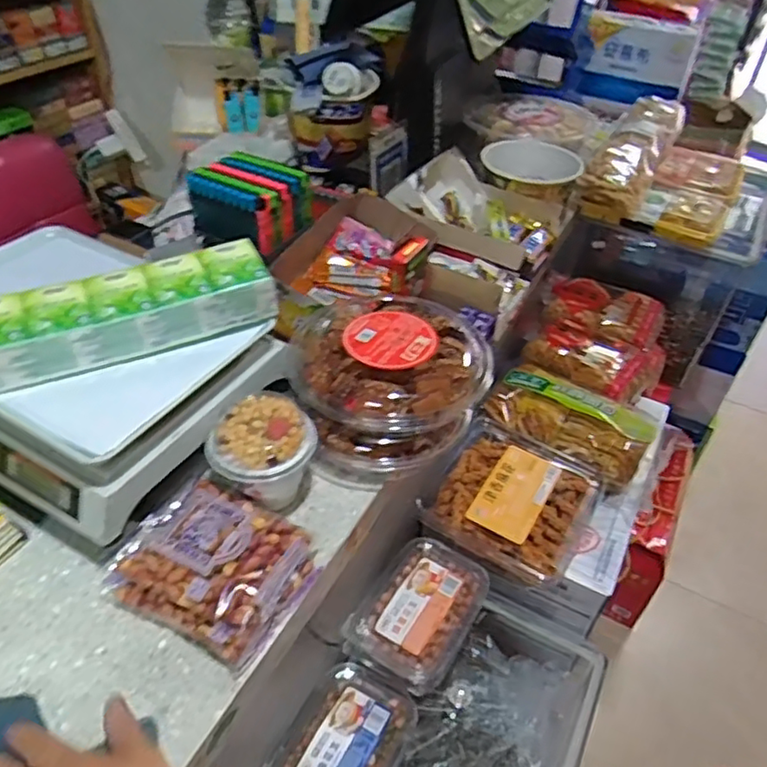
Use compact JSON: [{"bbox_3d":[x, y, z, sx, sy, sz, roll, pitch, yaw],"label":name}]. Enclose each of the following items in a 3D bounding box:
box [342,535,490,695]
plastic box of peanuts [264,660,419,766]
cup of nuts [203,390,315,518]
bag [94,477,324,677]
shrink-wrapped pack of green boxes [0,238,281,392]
[{"bbox_3d":[0.043,0.274,0.772,0.124,0.055,0.170,24,46,21],"label":"box"},{"bbox_3d":[-0.045,0.403,0.700,0.116,0.065,0.166,23,46,20],"label":"plastic box of peanuts"},{"bbox_3d":[-0.109,0.075,0.599,0.088,0.101,0.082,0,43,-4],"label":"cup of nuts"},{"bbox_3d":[-0.143,0.152,0.538,0.147,0.050,0.115,20,45,17],"label":"bag"},{"bbox_3d":[-0.257,-0.061,0.577,0.307,0.053,0.077,-17,46,-21],"label":"shrink-wrapped pack of green boxes"}]

